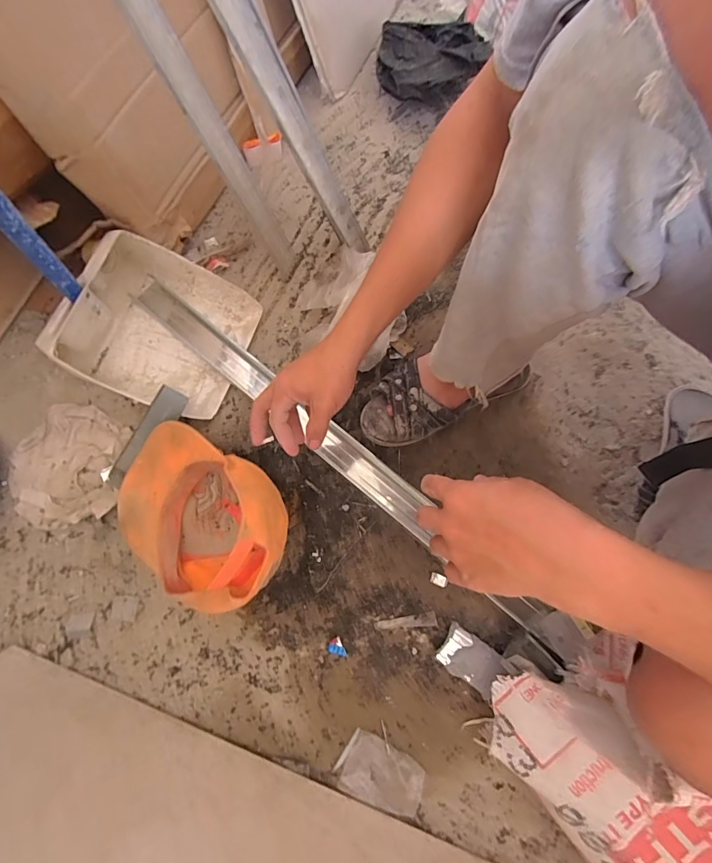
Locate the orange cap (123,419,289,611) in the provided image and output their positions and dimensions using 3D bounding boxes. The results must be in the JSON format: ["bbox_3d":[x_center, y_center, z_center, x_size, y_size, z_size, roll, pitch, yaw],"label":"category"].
[{"bbox_3d":[-0.200,0.100,0.506,0.240,0.157,0.164,33,76,7],"label":"orange cap"}]

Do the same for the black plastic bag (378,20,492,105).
[{"bbox_3d":[0.128,-0.666,0.755,0.163,0.101,0.192,-31,78,-9],"label":"black plastic bag"}]

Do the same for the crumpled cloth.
[{"bbox_3d":[-0.404,0.045,0.585,0.153,0.018,0.172,5,75,0],"label":"crumpled cloth"}]

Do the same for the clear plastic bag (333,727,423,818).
[{"bbox_3d":[0.030,0.407,0.498,0.099,0.016,0.059,23,75,5],"label":"clear plastic bag"}]

